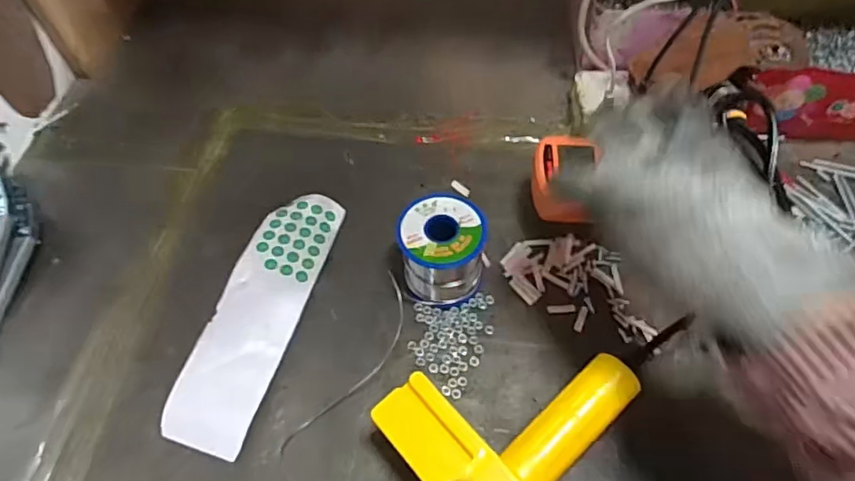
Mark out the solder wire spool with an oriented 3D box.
[{"bbox_3d":[0.012,0.008,0.436,0.063,0.062,0.063,-4,55,-1],"label":"solder wire spool"}]

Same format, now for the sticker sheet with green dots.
[{"bbox_3d":[-0.128,0.050,0.437,0.061,0.022,0.218,12,57,10],"label":"sticker sheet with green dots"}]

